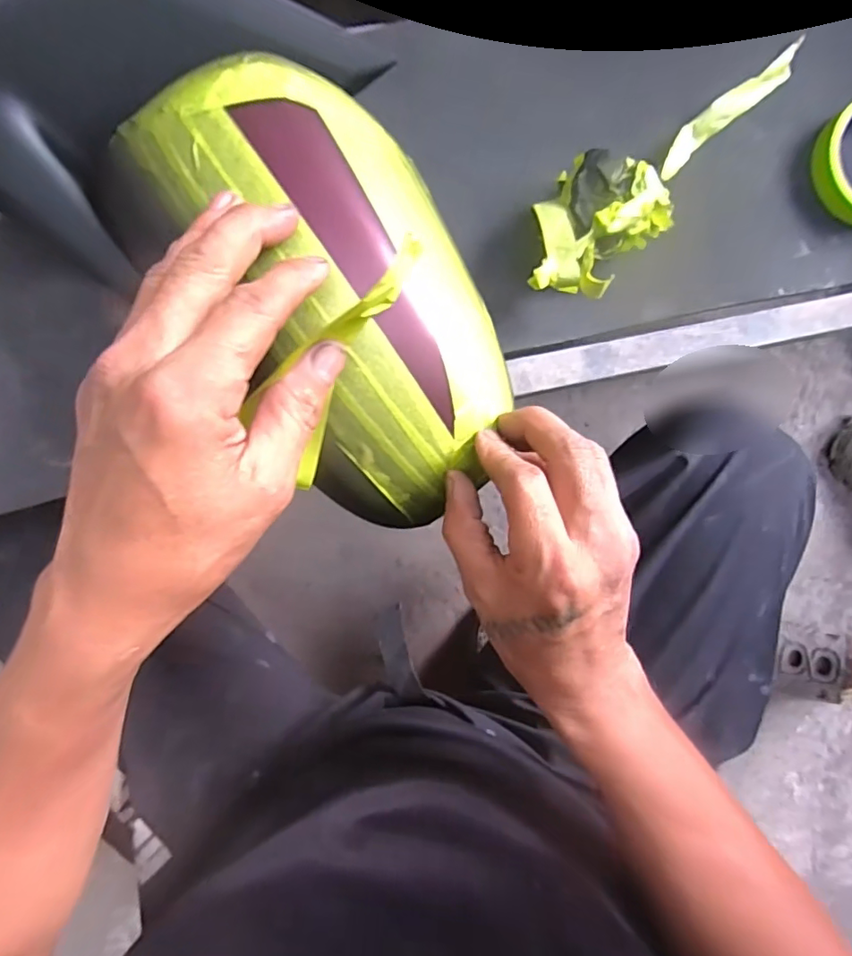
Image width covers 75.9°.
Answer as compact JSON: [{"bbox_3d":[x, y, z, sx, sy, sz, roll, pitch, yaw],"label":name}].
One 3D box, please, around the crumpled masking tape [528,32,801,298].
[{"bbox_3d":[0.163,-0.218,0.363,0.276,0.047,0.076,-44,94,-5],"label":"crumpled masking tape"}]

